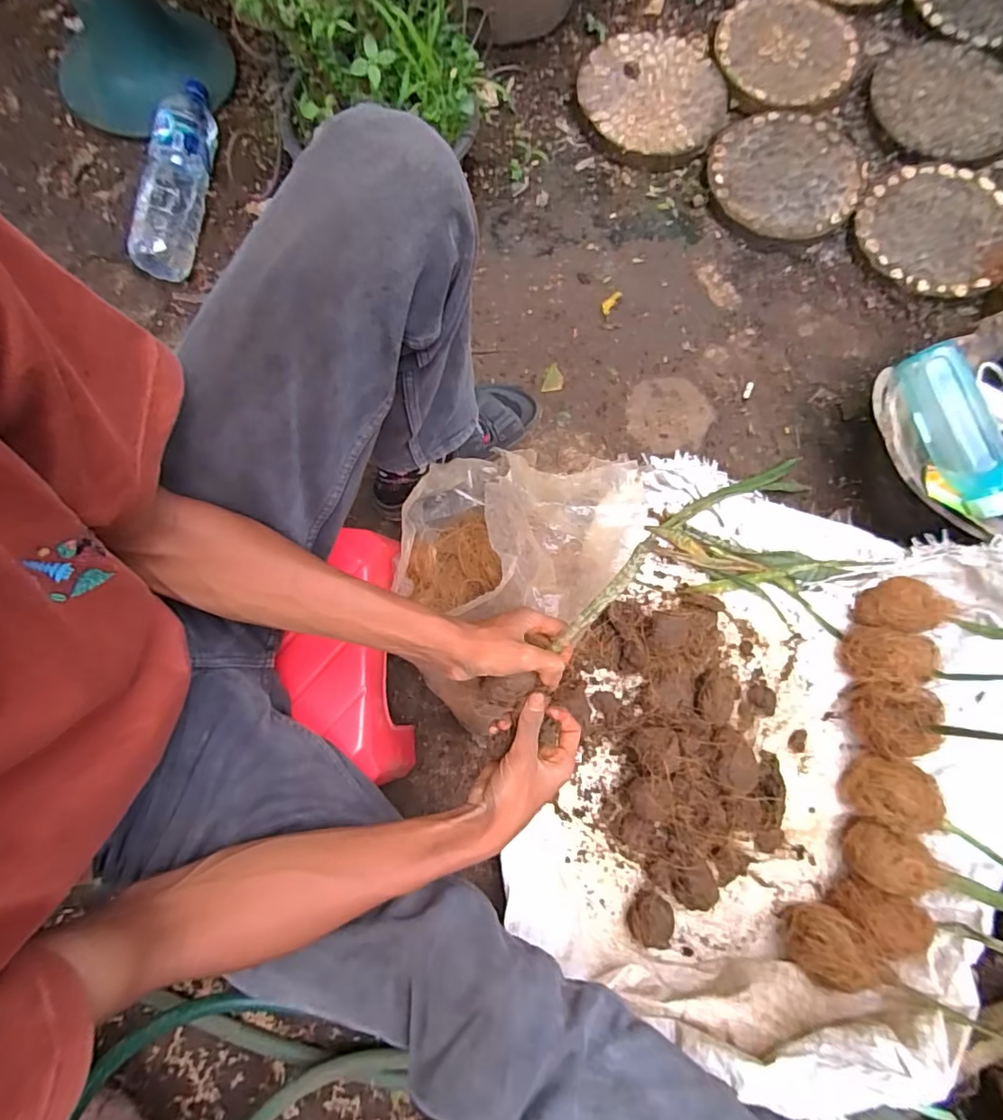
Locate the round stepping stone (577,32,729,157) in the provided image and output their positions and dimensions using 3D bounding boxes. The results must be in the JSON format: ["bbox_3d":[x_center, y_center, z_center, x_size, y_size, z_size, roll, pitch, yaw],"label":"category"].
[{"bbox_3d":[0.261,-0.801,0.917,0.246,0.038,0.230,0,78,0],"label":"round stepping stone"}]

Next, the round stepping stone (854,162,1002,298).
[{"bbox_3d":[0.707,-0.539,0.864,0.238,0.029,0.244,0,78,0],"label":"round stepping stone"}]

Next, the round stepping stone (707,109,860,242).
[{"bbox_3d":[0.473,-0.648,0.907,0.242,0.049,0.242,0,78,0],"label":"round stepping stone"}]

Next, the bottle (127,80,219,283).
[{"bbox_3d":[-0.523,-0.609,0.858,0.066,0.084,0.307,14,92,3],"label":"bottle"}]

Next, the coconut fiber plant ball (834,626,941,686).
[{"bbox_3d":[0.506,0.126,0.700,0.096,0.076,0.076,2,78,0],"label":"coconut fiber plant ball"}]

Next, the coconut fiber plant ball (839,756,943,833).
[{"bbox_3d":[0.482,0.288,0.667,0.089,0.073,0.081,0,78,0],"label":"coconut fiber plant ball"}]

